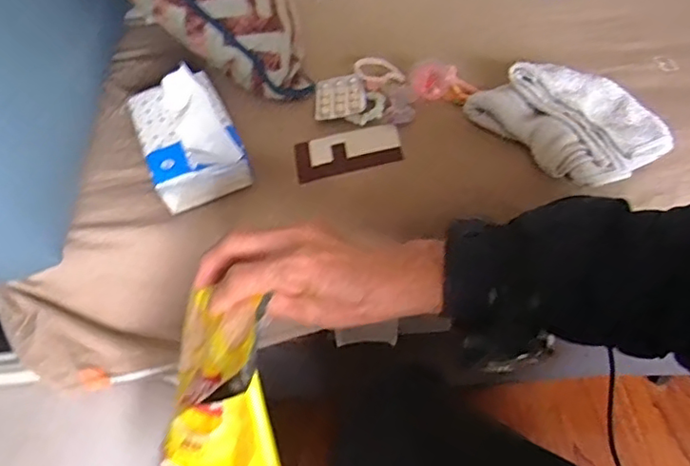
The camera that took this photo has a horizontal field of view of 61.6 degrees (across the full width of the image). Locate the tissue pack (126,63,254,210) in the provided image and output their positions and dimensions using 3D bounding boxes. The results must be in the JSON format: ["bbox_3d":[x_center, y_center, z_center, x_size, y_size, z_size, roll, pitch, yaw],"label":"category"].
[{"bbox_3d":[-0.165,-0.098,0.604,0.096,0.063,0.137,-21,53,-13],"label":"tissue pack"}]

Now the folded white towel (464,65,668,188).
[{"bbox_3d":[0.241,-0.121,0.618,0.130,0.042,0.171,-32,56,-20],"label":"folded white towel"}]

